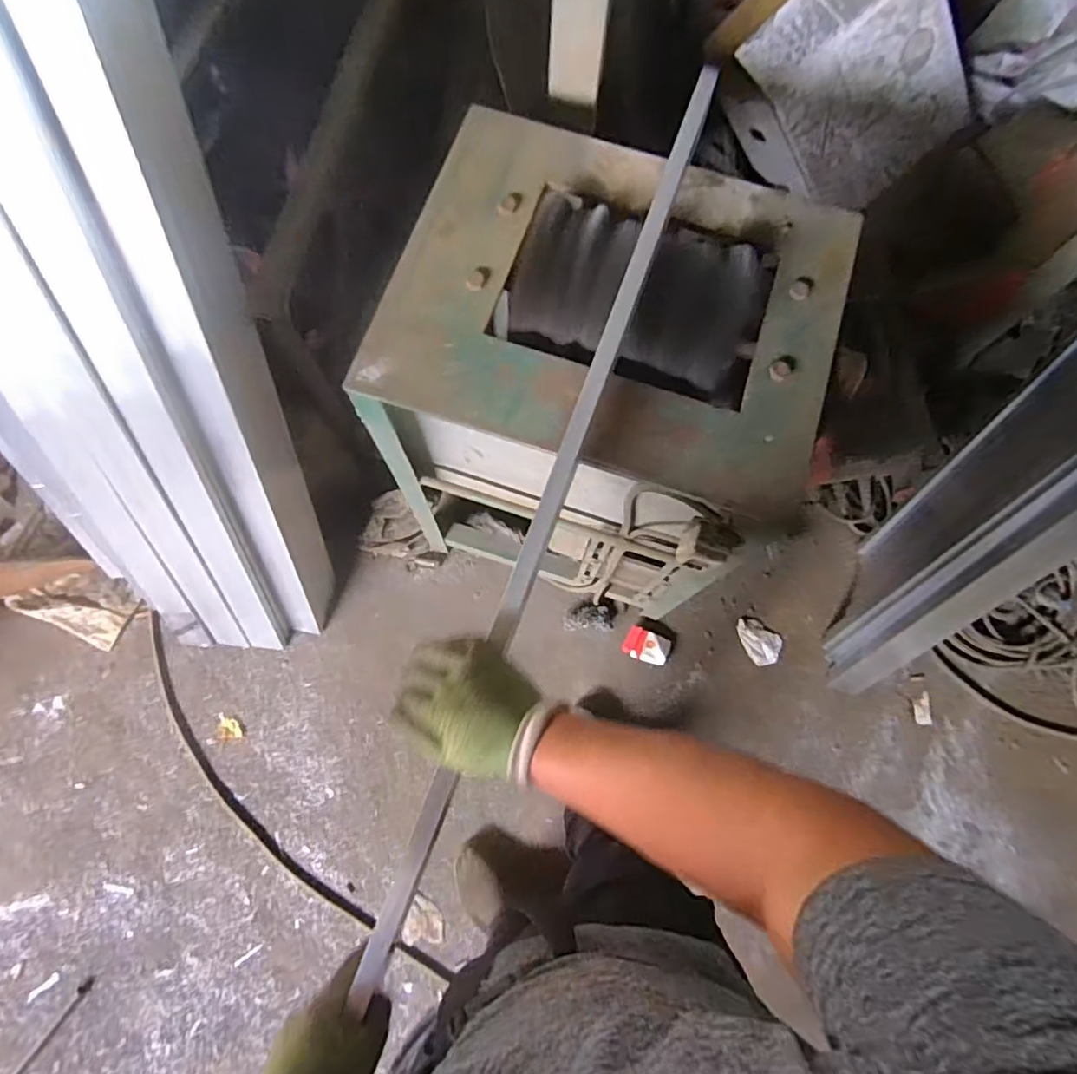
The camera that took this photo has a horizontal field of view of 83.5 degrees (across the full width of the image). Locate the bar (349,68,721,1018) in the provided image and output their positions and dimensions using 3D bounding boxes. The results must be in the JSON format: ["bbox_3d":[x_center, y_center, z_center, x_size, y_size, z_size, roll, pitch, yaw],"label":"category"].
[{"bbox_3d":[0.022,-0.062,0.634,0.024,0.018,1.032,20,81,4],"label":"bar"}]

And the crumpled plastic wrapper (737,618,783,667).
[{"bbox_3d":[0.541,0.251,1.470,0.090,0.018,0.120,-20,76,-7],"label":"crumpled plastic wrapper"}]

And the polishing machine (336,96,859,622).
[{"bbox_3d":[0.094,-0.224,1.107,0.587,0.705,0.508,19,74,3],"label":"polishing machine"}]

